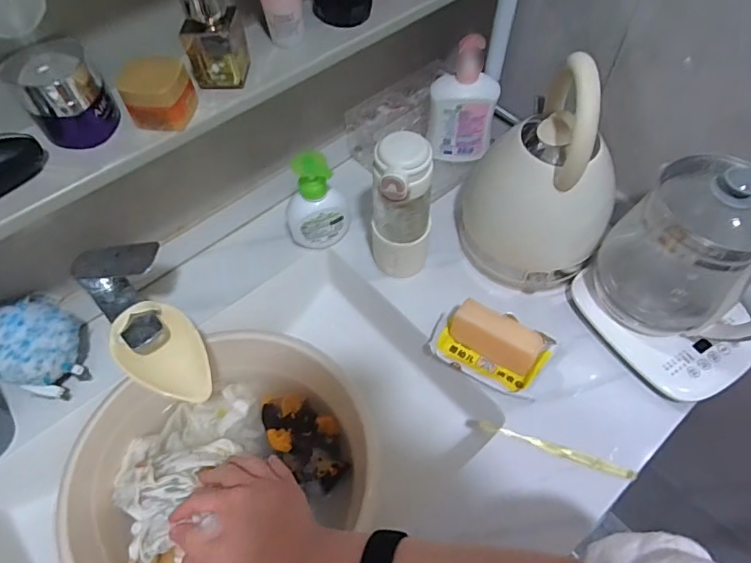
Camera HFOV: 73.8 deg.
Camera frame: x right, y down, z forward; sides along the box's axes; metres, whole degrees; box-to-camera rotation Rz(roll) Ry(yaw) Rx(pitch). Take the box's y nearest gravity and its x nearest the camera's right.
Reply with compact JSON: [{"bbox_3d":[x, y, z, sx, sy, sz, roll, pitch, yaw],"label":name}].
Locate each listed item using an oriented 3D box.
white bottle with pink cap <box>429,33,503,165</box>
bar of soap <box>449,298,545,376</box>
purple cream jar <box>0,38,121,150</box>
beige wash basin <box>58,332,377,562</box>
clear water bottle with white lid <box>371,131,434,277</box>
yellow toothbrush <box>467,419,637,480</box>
[{"bbox_3d":[0.124,-0.251,0.710,0.092,0.167,0.051,-8,58,-3],"label":"white bottle with pink cap"},{"bbox_3d":[0.144,0.065,0.604,0.105,0.061,0.035,25,62,16],"label":"bar of soap"},{"bbox_3d":[-0.270,-0.164,0.438,0.066,0.066,0.066,-1,58,1],"label":"purple cream jar"},{"bbox_3d":[-0.164,0.232,0.588,0.324,0.093,0.325,-1,58,1],"label":"beige wash basin"},{"bbox_3d":[0.032,-0.082,0.616,0.071,0.204,0.064,5,58,4],"label":"clear water bottle with white lid"},{"bbox_3d":[0.197,0.187,0.567,0.182,0.013,0.014,16,60,11],"label":"yellow toothbrush"}]

